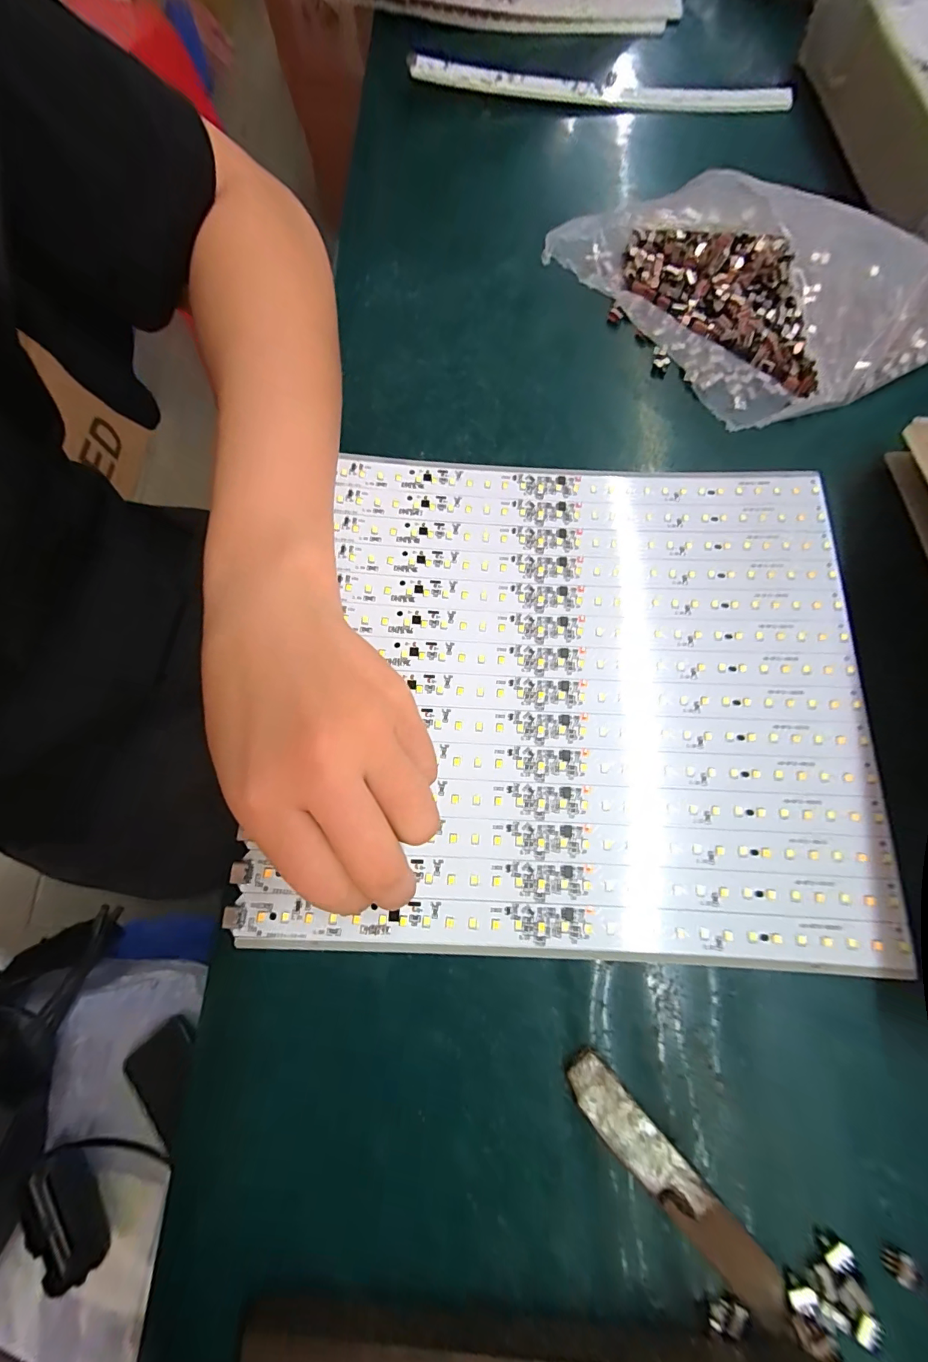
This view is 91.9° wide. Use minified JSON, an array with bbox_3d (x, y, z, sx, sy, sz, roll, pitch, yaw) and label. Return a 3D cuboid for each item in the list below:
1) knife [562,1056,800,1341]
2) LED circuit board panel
[{"bbox_3d":[0.080,0.192,0.172,0.020,0.005,0.103,-44,78,-10],"label":"knife"},{"bbox_3d":[0.055,-0.001,0.221,0.269,0.009,0.244,2,74,1],"label":"LED circuit board panel"}]

